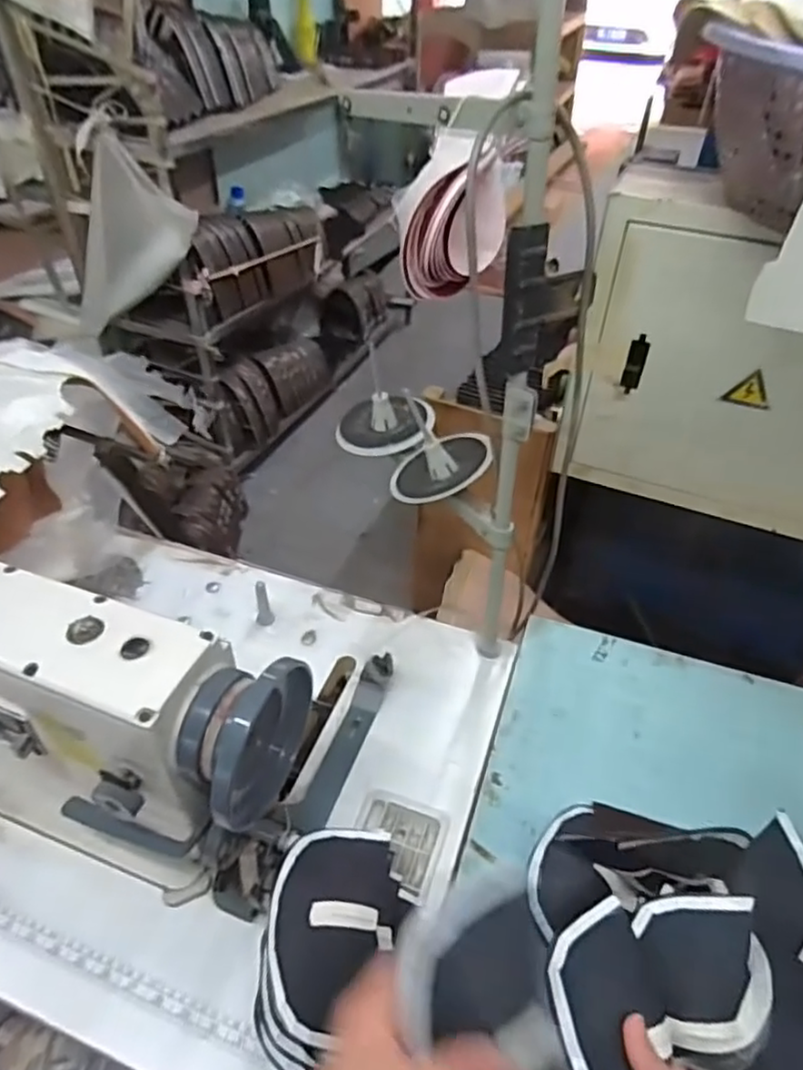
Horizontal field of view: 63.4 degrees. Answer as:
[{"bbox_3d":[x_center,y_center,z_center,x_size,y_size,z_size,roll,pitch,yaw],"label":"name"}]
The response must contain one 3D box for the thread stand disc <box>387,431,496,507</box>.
[{"bbox_3d":[0.032,-0.090,0.741,0.099,0.047,0.116,-15,41,15],"label":"thread stand disc"}]

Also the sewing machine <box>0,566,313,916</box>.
[{"bbox_3d":[-0.338,0.153,0.597,0.522,0.234,0.151,13,45,11],"label":"sewing machine"}]

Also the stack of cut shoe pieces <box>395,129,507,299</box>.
[{"bbox_3d":[0.040,-0.241,0.504,0.075,0.097,0.083,6,44,4],"label":"stack of cut shoe pieces"}]

